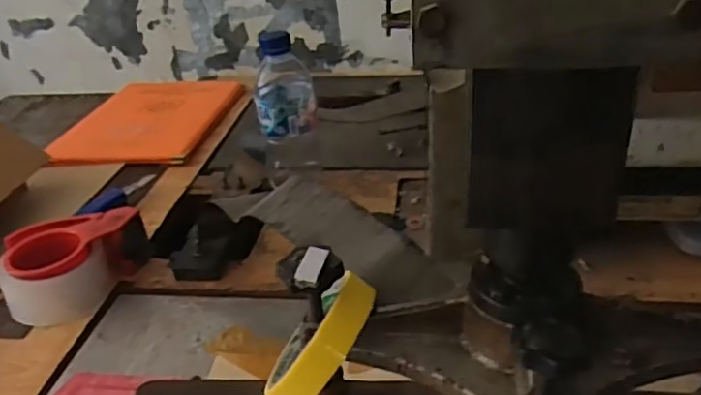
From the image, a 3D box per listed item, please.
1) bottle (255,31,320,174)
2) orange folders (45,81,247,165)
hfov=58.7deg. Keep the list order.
[{"bbox_3d":[-0.072,-0.103,0.698,0.065,0.154,0.058,-6,29,-4],"label":"bottle"},{"bbox_3d":[-0.339,-0.133,1.055,0.255,0.017,0.318,1,30,10],"label":"orange folders"}]

